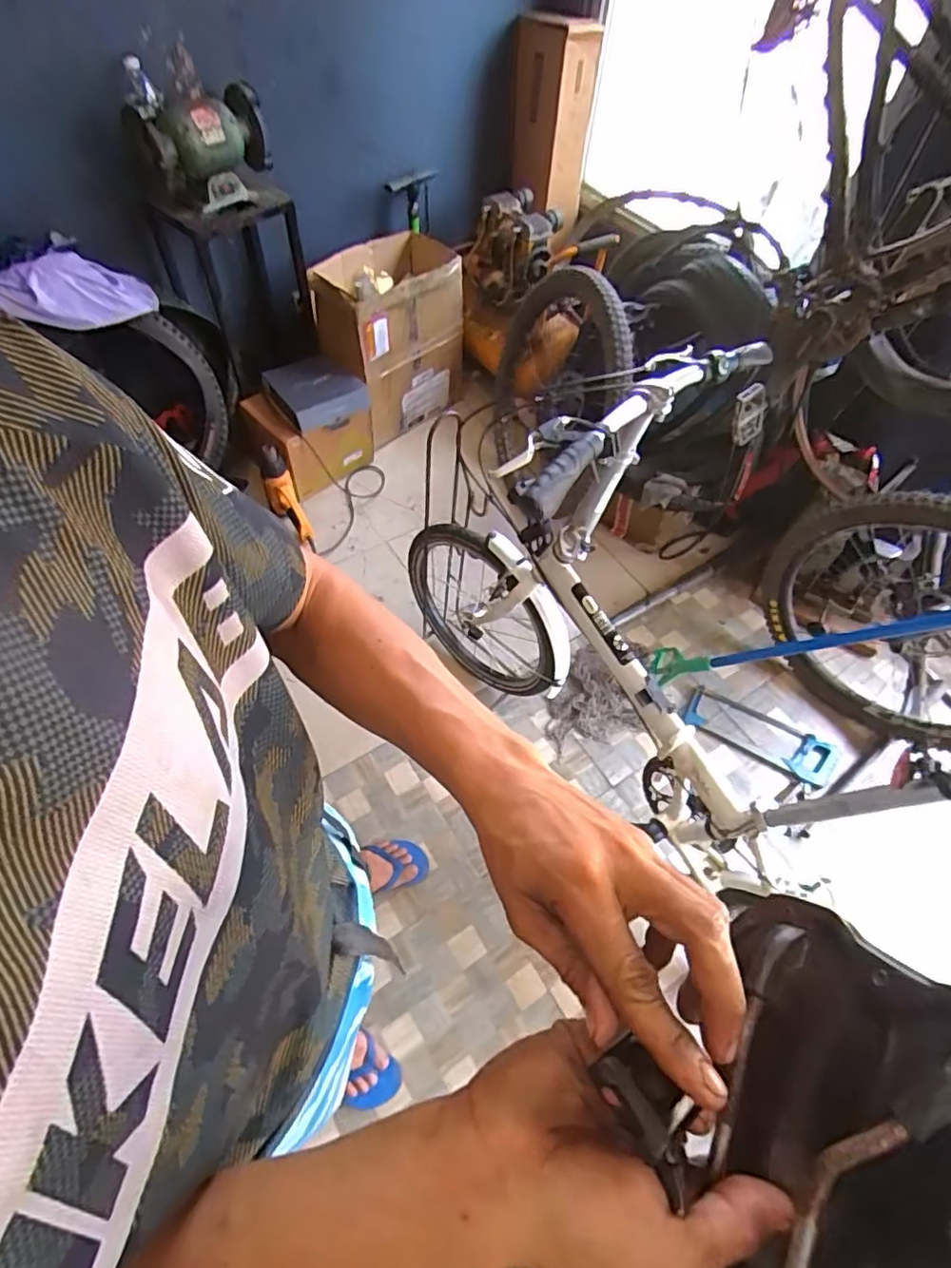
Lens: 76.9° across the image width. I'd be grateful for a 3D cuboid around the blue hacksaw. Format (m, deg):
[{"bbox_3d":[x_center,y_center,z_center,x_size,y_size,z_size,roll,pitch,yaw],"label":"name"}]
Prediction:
[{"bbox_3d":[0.740,0.266,1.563,0.374,0.033,0.131,27,60,14],"label":"blue hacksaw"}]

